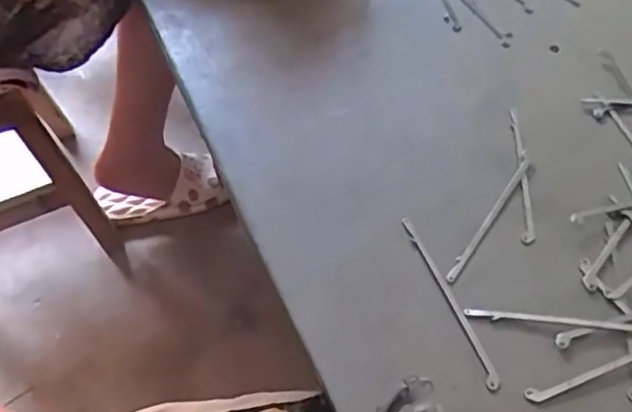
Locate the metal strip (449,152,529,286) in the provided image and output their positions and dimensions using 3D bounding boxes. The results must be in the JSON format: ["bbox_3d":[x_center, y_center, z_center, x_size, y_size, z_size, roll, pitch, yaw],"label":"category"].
[{"bbox_3d":[0.105,0.004,0.385,0.007,0.004,0.110,27,56,21],"label":"metal strip"}]

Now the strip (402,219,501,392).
[{"bbox_3d":[0.073,0.050,0.352,0.009,0.004,0.110,-14,52,-11],"label":"strip"}]

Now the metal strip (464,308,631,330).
[{"bbox_3d":[0.135,0.060,0.336,0.111,0.006,0.006,9,51,7],"label":"metal strip"}]

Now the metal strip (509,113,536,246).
[{"bbox_3d":[0.130,-0.023,0.407,0.007,0.005,0.111,5,51,5],"label":"metal strip"}]

